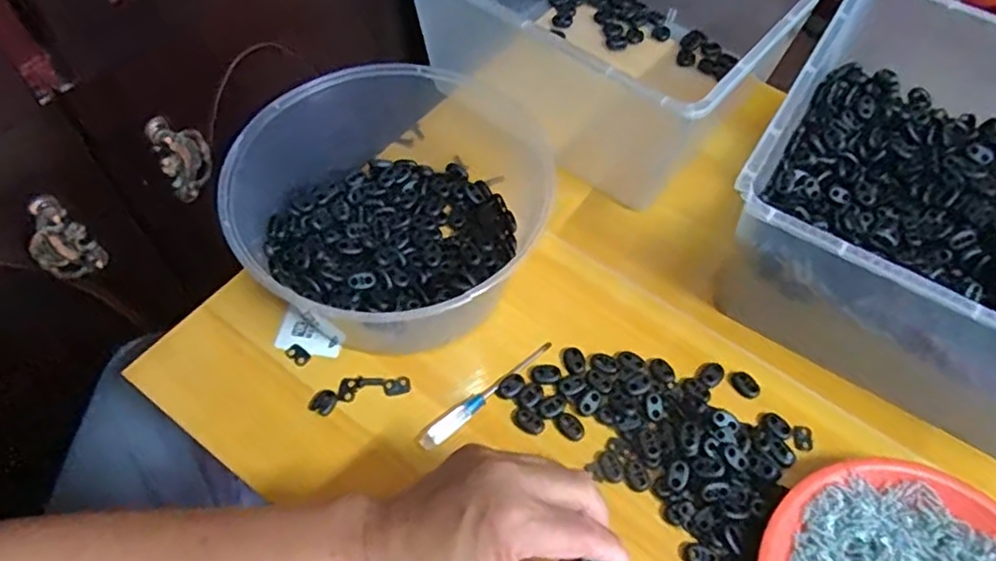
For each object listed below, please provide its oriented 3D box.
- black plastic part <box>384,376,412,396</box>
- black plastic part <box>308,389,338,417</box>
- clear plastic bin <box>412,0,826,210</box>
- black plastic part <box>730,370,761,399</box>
[{"bbox_3d":[-0.073,0.077,0.487,0.020,0.004,0.013,-10,58,-9],"label":"black plastic part"},{"bbox_3d":[-0.124,0.086,0.476,0.018,0.004,0.018,1,57,-2],"label":"black plastic part"},{"bbox_3d":[0.106,-0.260,0.632,0.273,0.145,0.326,39,63,20],"label":"clear plastic bin"},{"bbox_3d":[0.183,0.077,0.496,0.015,0.005,0.022,-29,63,-20],"label":"black plastic part"}]

